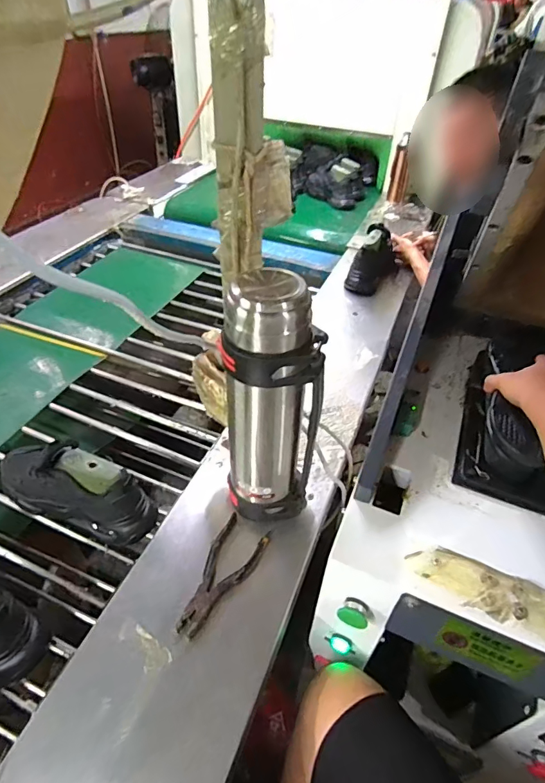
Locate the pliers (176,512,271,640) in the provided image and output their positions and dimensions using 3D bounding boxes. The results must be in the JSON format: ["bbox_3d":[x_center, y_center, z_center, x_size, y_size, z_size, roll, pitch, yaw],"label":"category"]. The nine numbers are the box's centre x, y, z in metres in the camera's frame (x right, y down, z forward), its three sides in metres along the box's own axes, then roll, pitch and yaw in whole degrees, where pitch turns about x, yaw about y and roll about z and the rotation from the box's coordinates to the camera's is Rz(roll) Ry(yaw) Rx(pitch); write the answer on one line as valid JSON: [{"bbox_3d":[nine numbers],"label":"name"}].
[{"bbox_3d":[-0.075,0.271,0.648,0.077,0.015,0.187,20,46,17],"label":"pliers"}]

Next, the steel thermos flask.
[{"bbox_3d":[0.000,0.040,0.616,0.115,0.404,0.101,-27,51,-28],"label":"steel thermos flask"}]

